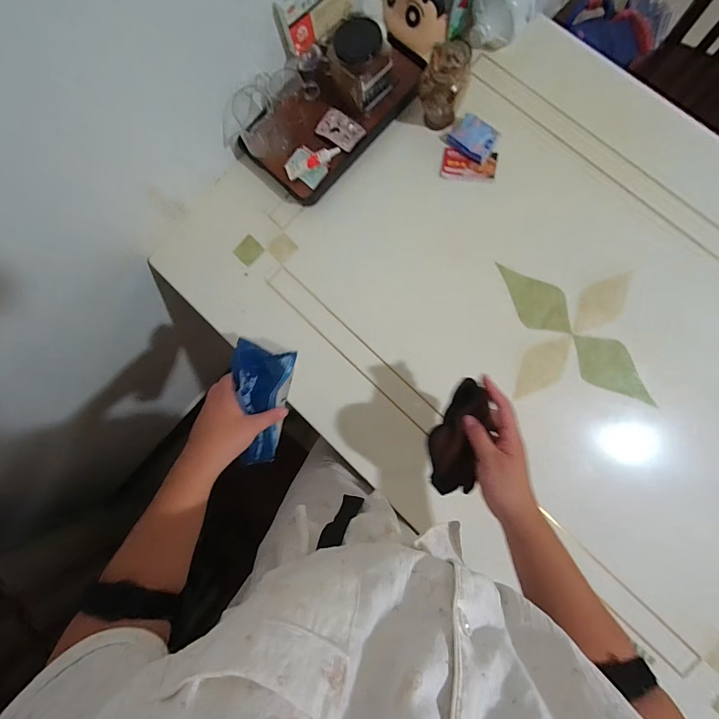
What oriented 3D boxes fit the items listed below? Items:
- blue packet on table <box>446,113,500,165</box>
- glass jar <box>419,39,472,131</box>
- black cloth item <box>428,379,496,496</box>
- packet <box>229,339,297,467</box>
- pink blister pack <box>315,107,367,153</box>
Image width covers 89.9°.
[{"bbox_3d":[0.195,-0.377,0.615,0.078,0.018,0.053,40,87,4],"label":"blue packet on table"},{"bbox_3d":[0.133,-0.435,0.577,0.062,0.094,0.071,15,86,3],"label":"glass jar"},{"bbox_3d":[0.127,0.097,0.459,0.060,0.039,0.140,16,82,3],"label":"black cloth item"},{"bbox_3d":[-0.131,0.060,0.483,0.081,0.040,0.160,1,97,1],"label":"packet"},{"bbox_3d":[-0.034,-0.392,0.615,0.053,0.008,0.082,-45,77,-6],"label":"pink blister pack"}]

